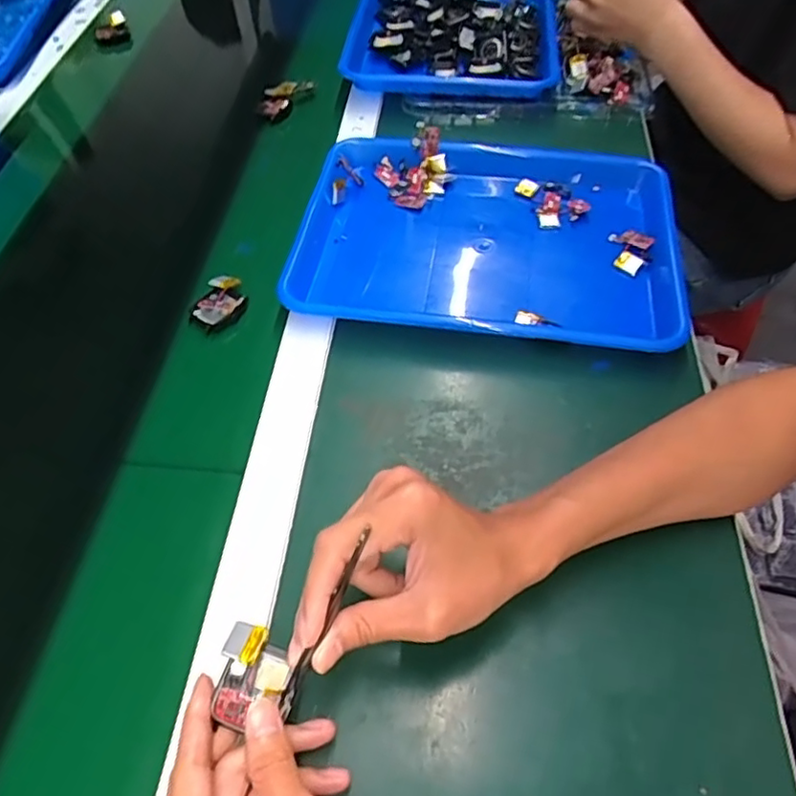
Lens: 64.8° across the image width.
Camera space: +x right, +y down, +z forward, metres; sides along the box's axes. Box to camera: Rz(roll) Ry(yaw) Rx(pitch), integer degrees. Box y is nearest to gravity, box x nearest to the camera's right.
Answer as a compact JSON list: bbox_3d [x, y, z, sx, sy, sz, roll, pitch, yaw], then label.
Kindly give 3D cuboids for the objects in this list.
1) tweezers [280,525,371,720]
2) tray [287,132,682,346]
[{"bbox_3d":[-0.037,0.114,0.313,0.011,0.103,0.012,33,19,23],"label":"tweezers"},{"bbox_3d":[0.080,-0.148,0.570,0.340,0.035,0.247,7,55,7],"label":"tray"}]

